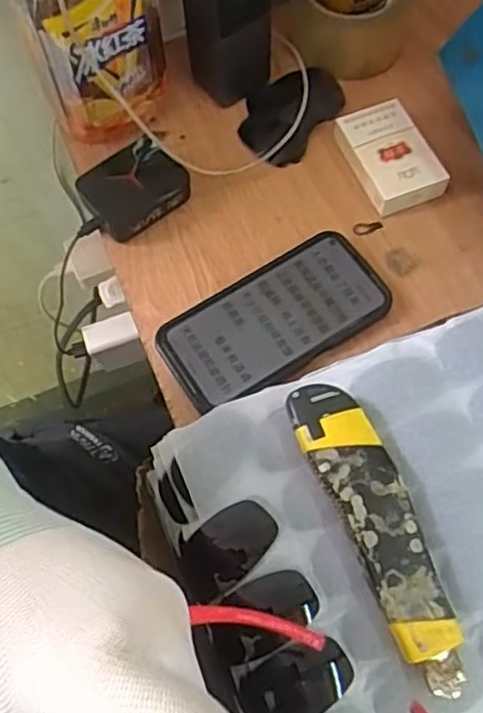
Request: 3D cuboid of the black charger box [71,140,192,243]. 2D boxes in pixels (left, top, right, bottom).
[{"bbox_3d":[-0.083,-0.132,0.533,0.075,0.034,0.054,-35,70,-12],"label":"black charger box"}]

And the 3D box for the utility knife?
[{"bbox_3d":[0.070,0.087,0.346,0.038,0.020,0.156,-23,68,-7],"label":"utility knife"}]

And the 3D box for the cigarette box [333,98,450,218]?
[{"bbox_3d":[0.119,-0.161,0.546,0.054,0.025,0.089,-21,67,-7],"label":"cigarette box"}]

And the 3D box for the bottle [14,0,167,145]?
[{"bbox_3d":[-0.111,-0.257,0.493,0.094,0.184,0.105,-14,67,-4],"label":"bottle"}]

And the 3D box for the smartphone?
[{"bbox_3d":[0.025,-0.026,0.498,0.163,0.018,0.080,-31,69,-10],"label":"smartphone"}]

